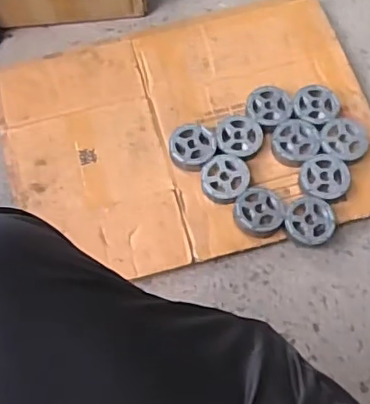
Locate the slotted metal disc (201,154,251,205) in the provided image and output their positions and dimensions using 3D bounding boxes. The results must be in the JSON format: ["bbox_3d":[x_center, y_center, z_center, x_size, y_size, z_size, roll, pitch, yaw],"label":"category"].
[{"bbox_3d":[0.067,-0.037,0.929,0.077,0.024,0.081,-1,67,2],"label":"slotted metal disc"}]

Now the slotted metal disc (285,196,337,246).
[{"bbox_3d":[0.199,0.030,0.894,0.081,0.011,0.078,2,70,-4],"label":"slotted metal disc"}]

